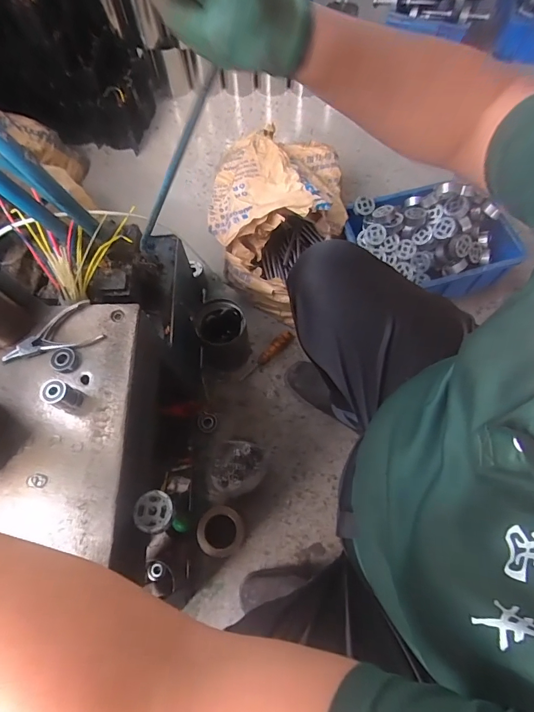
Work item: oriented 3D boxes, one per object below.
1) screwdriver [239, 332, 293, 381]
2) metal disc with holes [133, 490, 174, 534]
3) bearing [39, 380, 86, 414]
[{"bbox_3d":[0.000,0.000,0.996,0.034,0.023,0.177,41,74,17],"label":"screwdriver"},{"bbox_3d":[-0.152,0.206,0.508,0.050,0.010,0.051,-1,67,2],"label":"metal disc with holes"},{"bbox_3d":[-0.265,0.051,0.494,0.031,0.044,0.031,-1,67,2],"label":"bearing"}]

